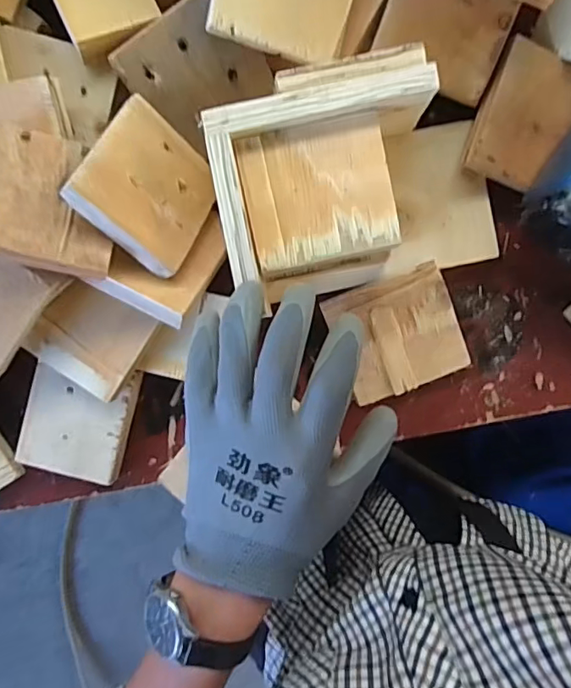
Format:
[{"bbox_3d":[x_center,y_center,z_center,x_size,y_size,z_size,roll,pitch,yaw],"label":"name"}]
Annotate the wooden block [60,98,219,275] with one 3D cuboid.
[{"bbox_3d":[-0.089,-0.104,0.347,0.082,0.011,0.092,39,57,-32],"label":"wooden block"}]

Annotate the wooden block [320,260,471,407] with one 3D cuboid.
[{"bbox_3d":[0.085,-0.007,0.398,0.089,0.012,0.085,-21,93,3],"label":"wooden block"}]

